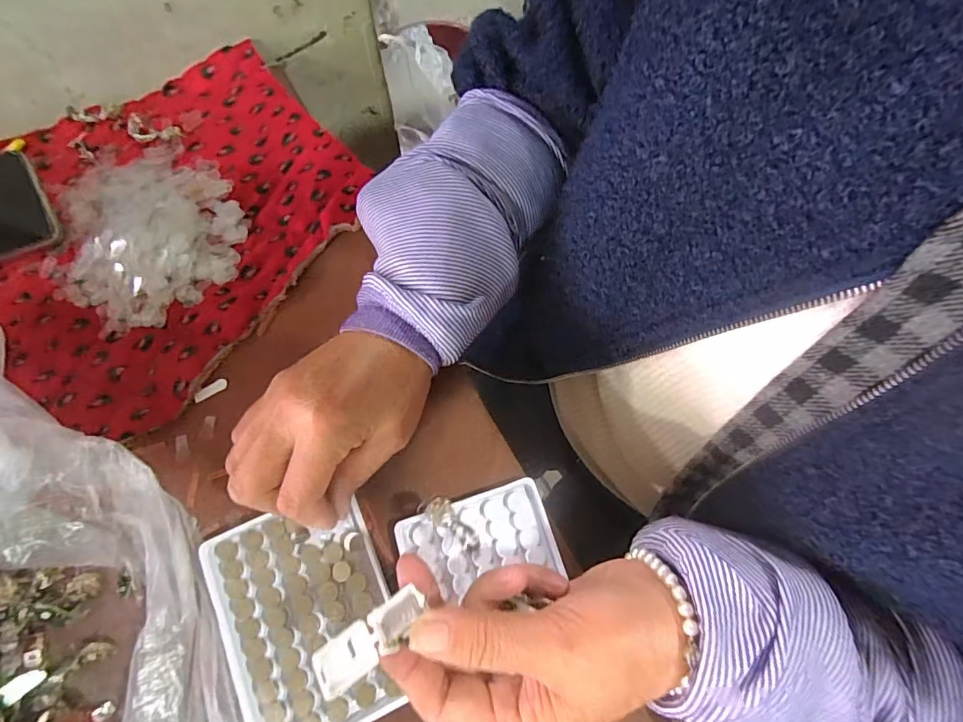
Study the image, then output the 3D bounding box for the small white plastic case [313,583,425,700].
[{"bbox_3d":[-0.051,0.126,0.212,0.055,0.013,0.020,-38,76,-11],"label":"small white plastic case"}]

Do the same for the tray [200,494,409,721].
[{"bbox_3d":[-0.103,0.150,0.273,0.097,0.012,0.126,-22,73,-8],"label":"tray"}]

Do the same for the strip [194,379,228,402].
[{"bbox_3d":[-0.191,0.020,0.327,0.023,0.004,0.007,-32,75,-11],"label":"strip"}]

